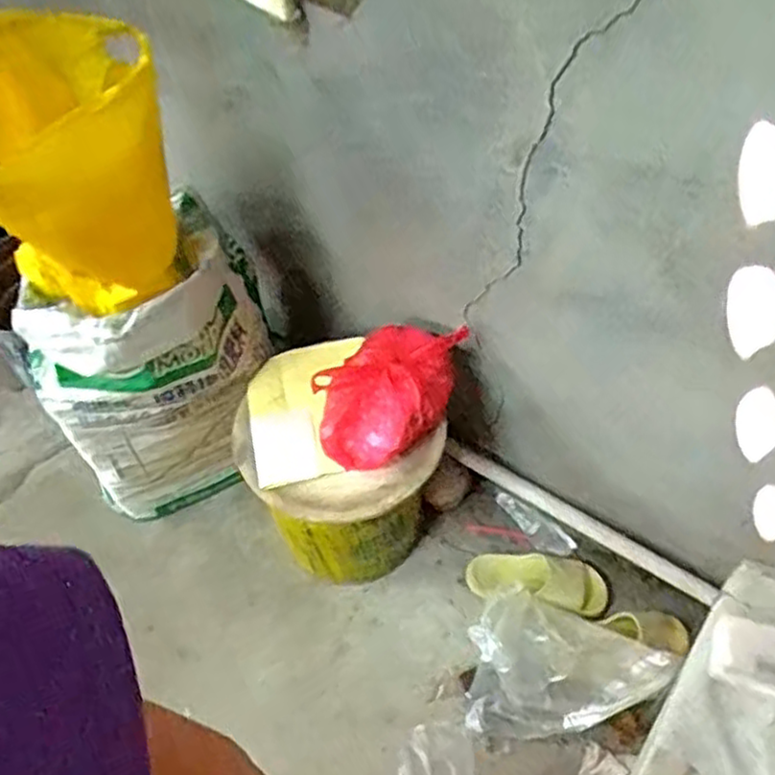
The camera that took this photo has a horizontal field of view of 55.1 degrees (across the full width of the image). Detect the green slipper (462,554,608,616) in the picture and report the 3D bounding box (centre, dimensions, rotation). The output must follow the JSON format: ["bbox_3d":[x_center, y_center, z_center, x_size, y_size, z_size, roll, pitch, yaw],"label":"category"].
[{"bbox_3d":[0.258,0.332,1.283,0.241,0.059,0.096,9,51,12],"label":"green slipper"}]

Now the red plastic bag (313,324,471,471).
[{"bbox_3d":[-0.005,0.007,1.094,0.166,0.095,0.242,27,57,24],"label":"red plastic bag"}]

